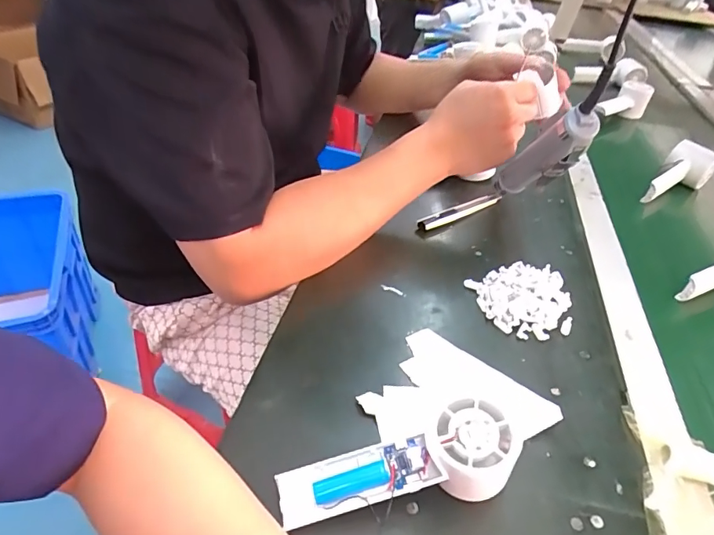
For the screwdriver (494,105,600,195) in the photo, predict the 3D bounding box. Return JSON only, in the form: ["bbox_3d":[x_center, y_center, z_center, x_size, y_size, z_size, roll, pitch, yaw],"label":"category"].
[{"bbox_3d":[0.194,-0.111,0.507,0.029,0.207,0.038,3,83,-5],"label":"screwdriver"}]

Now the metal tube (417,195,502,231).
[{"bbox_3d":[0.132,-0.071,0.590,0.140,0.015,0.014,-21,47,-30],"label":"metal tube"}]

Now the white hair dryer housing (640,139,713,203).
[{"bbox_3d":[0.476,-0.137,0.702,0.153,0.054,0.060,-27,49,-17],"label":"white hair dryer housing"}]

